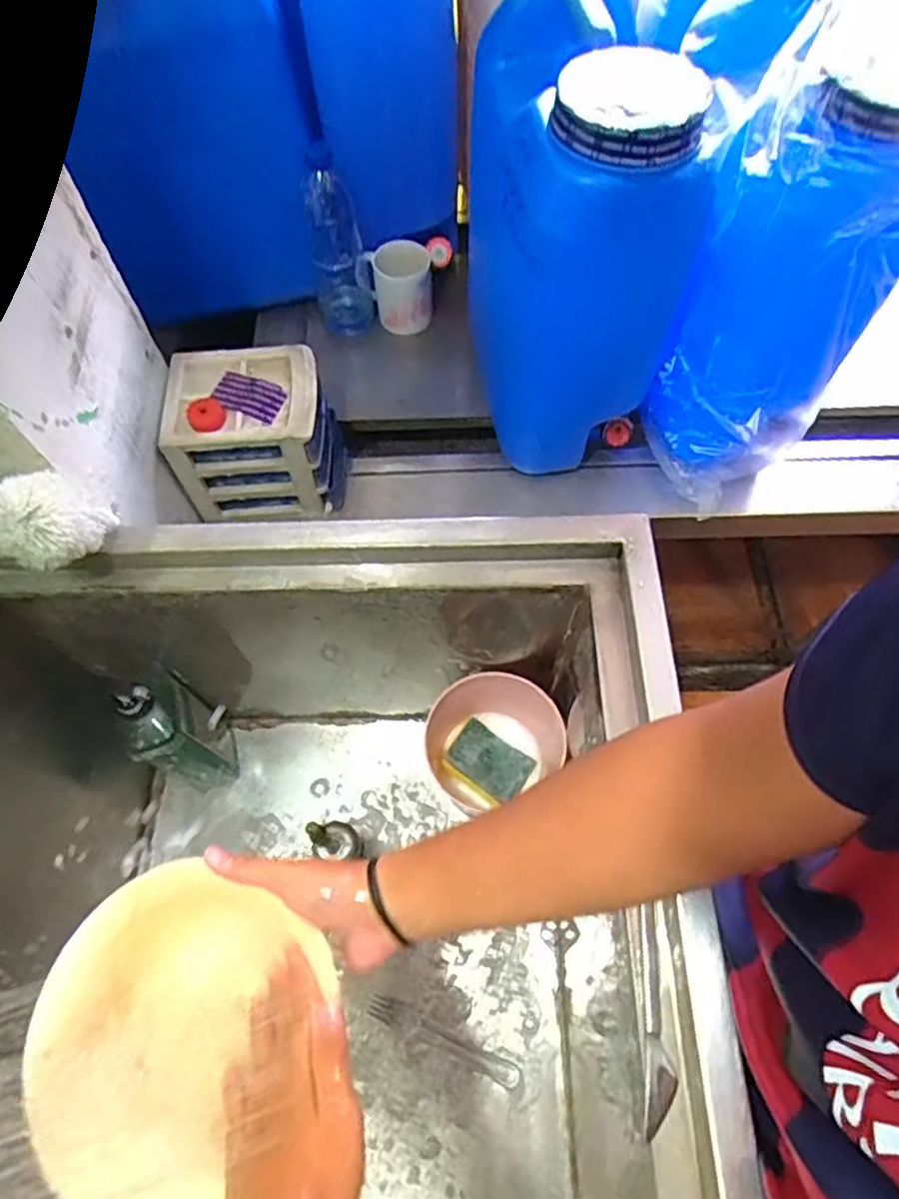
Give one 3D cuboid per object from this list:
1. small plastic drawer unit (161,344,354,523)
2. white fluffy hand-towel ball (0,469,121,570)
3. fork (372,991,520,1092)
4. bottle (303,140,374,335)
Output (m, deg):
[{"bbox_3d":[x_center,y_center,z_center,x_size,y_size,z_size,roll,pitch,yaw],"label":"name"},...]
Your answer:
[{"bbox_3d":[-0.225,-0.198,0.812,0.176,0.145,0.142,-4,64,-1],"label":"small plastic drawer unit"},{"bbox_3d":[-0.309,-0.063,0.523,0.065,0.064,0.077,14,65,8],"label":"white fluffy hand-towel ball"},{"bbox_3d":[-0.006,0.485,0.746,0.175,0.009,0.026,23,66,11],"label":"fork"},{"bbox_3d":[-0.152,-0.477,0.926,0.074,0.211,0.084,-8,64,-4],"label":"bottle"}]

